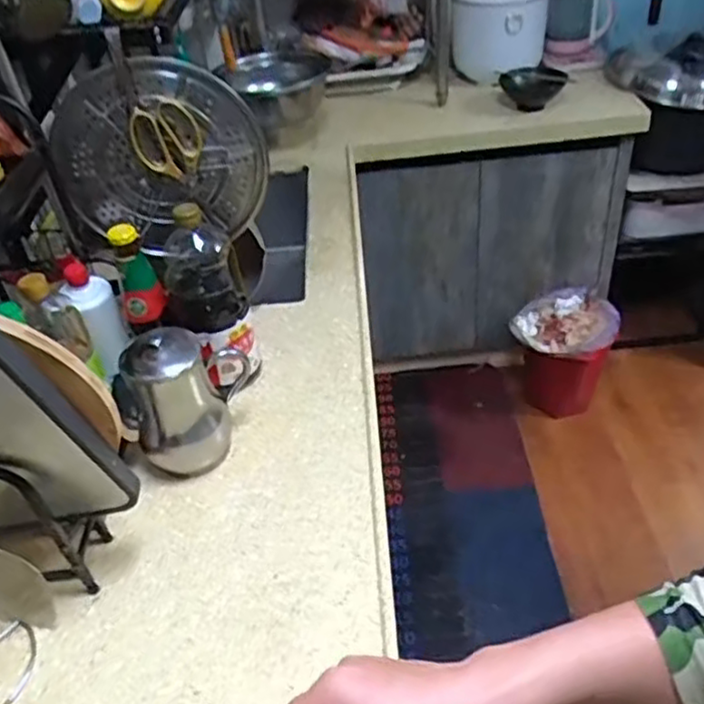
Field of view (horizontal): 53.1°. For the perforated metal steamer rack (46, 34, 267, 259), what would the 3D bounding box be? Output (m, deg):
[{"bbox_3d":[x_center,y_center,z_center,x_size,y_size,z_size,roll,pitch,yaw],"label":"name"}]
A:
[{"bbox_3d":[-0.281,-0.292,1.031,0.299,0.272,0.062,-10,40,-4],"label":"perforated metal steamer rack"}]

